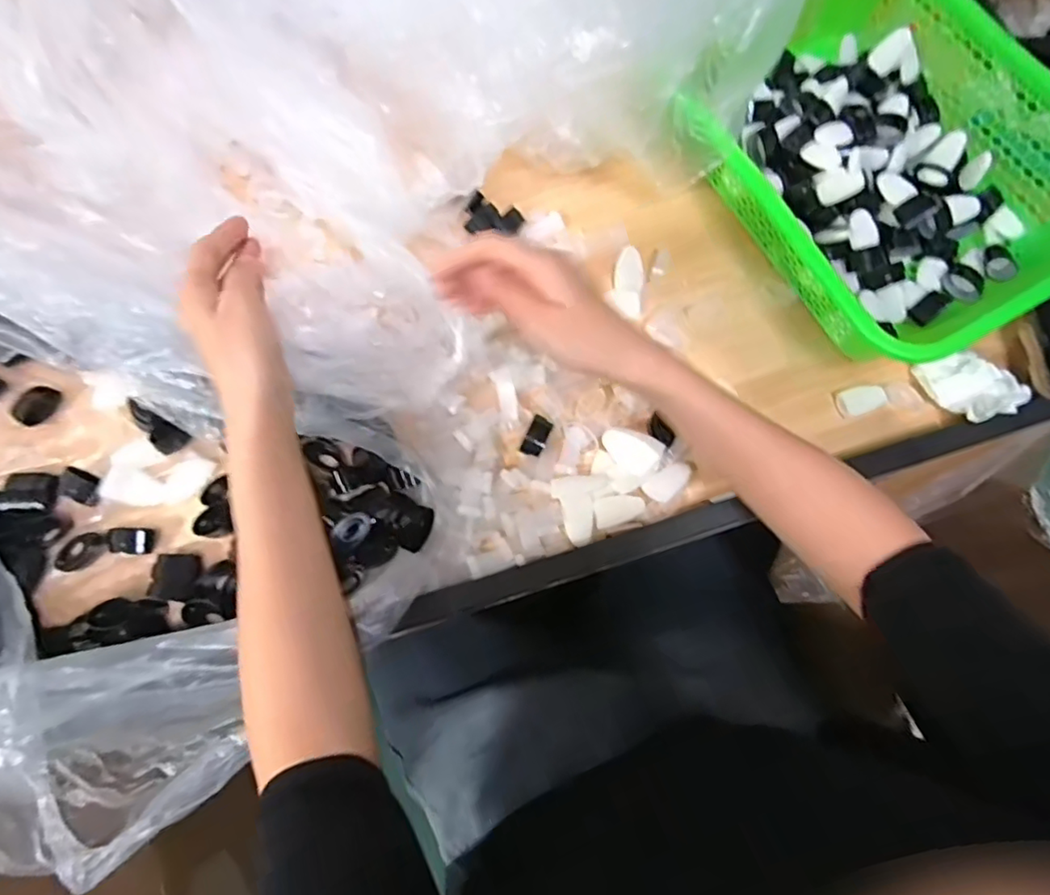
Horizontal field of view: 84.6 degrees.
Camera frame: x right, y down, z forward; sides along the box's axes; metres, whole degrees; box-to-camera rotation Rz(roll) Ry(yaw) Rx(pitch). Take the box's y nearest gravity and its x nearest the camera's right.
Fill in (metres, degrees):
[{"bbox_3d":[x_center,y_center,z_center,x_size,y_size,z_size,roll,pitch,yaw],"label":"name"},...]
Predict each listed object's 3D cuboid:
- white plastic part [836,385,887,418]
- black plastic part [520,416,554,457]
[{"bbox_3d":[0.279,-0.039,0.481,0.038,0.015,0.023,-20,76,-7],"label":"white plastic part"},{"bbox_3d":[0.010,-0.009,0.457,0.016,0.012,0.032,23,75,5],"label":"black plastic part"}]

